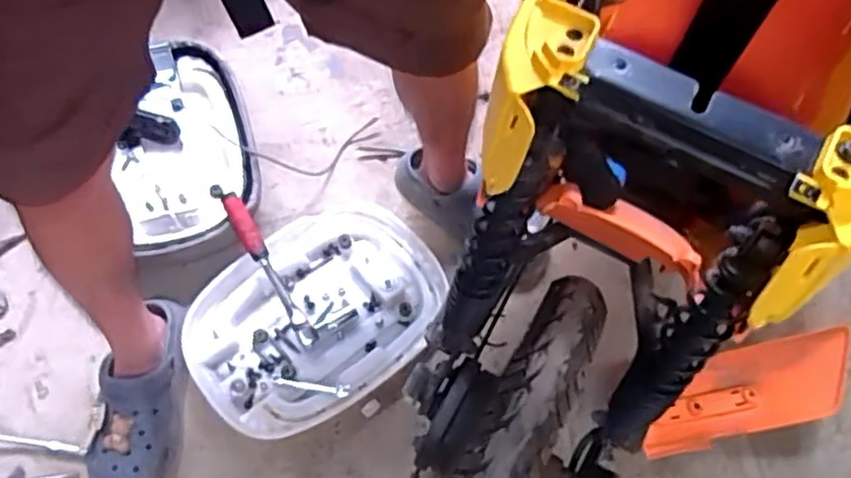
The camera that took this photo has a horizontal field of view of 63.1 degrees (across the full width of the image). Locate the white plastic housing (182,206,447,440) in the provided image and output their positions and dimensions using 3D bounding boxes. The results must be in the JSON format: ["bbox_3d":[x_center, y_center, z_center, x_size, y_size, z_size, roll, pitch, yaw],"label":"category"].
[{"bbox_3d":[-0.155,0.110,0.987,0.267,0.047,0.347,40,68,20],"label":"white plastic housing"}]

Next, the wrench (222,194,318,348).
[{"bbox_3d":[-0.216,0.044,0.959,0.026,0.030,0.234,-29,90,-15],"label":"wrench"}]

